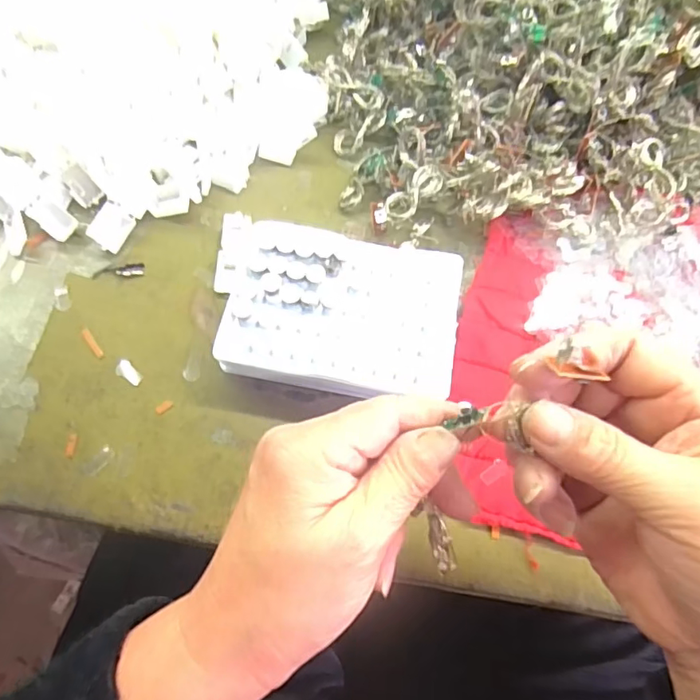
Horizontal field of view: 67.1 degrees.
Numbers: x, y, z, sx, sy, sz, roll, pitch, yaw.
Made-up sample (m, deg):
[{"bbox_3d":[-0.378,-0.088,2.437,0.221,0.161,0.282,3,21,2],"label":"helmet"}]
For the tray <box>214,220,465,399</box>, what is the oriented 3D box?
[{"bbox_3d":[-0.004,-0.020,0.320,0.129,0.036,0.099,10,66,2],"label":"tray"}]

